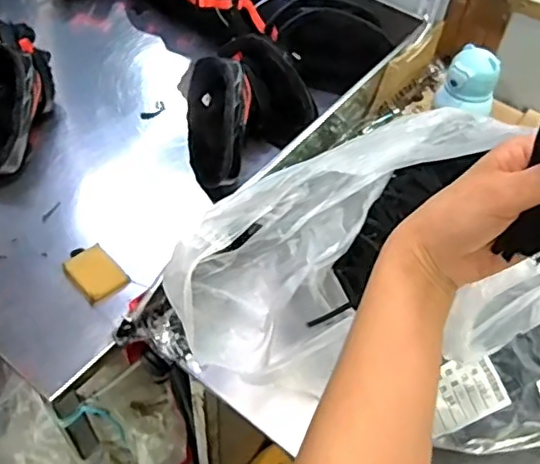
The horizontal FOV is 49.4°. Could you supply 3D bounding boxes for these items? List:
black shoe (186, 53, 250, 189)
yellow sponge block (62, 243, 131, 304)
[{"bbox_3d":[-0.073,-0.166,0.839,0.089,0.120,0.194,-4,51,-7],"label":"black shoe"},{"bbox_3d":[-0.215,0.052,0.727,0.058,0.014,0.074,-34,60,-27],"label":"yellow sponge block"}]

